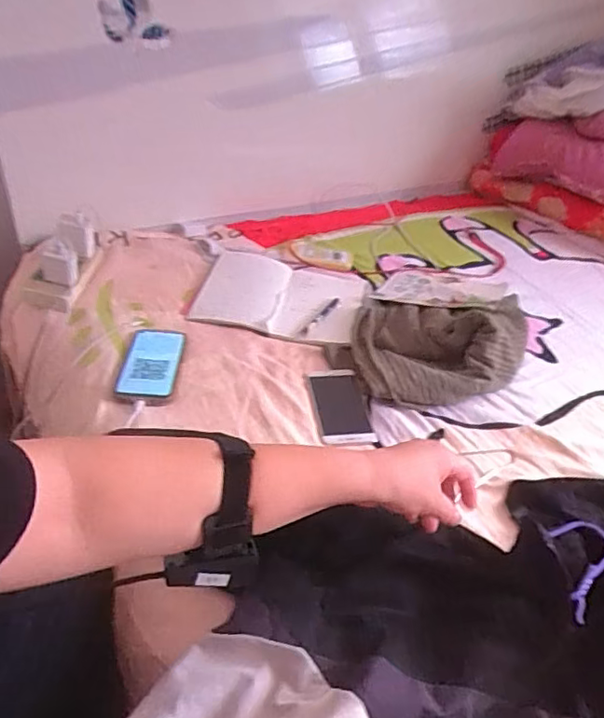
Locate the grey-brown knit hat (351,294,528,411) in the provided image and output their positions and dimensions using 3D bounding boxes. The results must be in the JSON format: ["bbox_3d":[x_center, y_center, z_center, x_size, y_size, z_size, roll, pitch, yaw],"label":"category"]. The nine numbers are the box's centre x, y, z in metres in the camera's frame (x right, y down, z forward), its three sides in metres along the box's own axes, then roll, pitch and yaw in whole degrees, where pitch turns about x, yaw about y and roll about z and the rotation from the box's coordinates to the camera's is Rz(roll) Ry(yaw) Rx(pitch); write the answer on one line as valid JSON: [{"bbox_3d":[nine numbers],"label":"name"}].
[{"bbox_3d":[0.217,-0.043,0.851,0.272,0.073,0.280,9,37,7],"label":"grey-brown knit hat"}]

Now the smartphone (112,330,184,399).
[{"bbox_3d":[-0.216,0.004,0.796,0.079,0.013,0.151,2,37,-2],"label":"smartphone"}]

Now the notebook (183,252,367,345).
[{"bbox_3d":[-0.037,-0.113,0.976,0.281,0.030,0.227,9,37,7],"label":"notebook"}]

